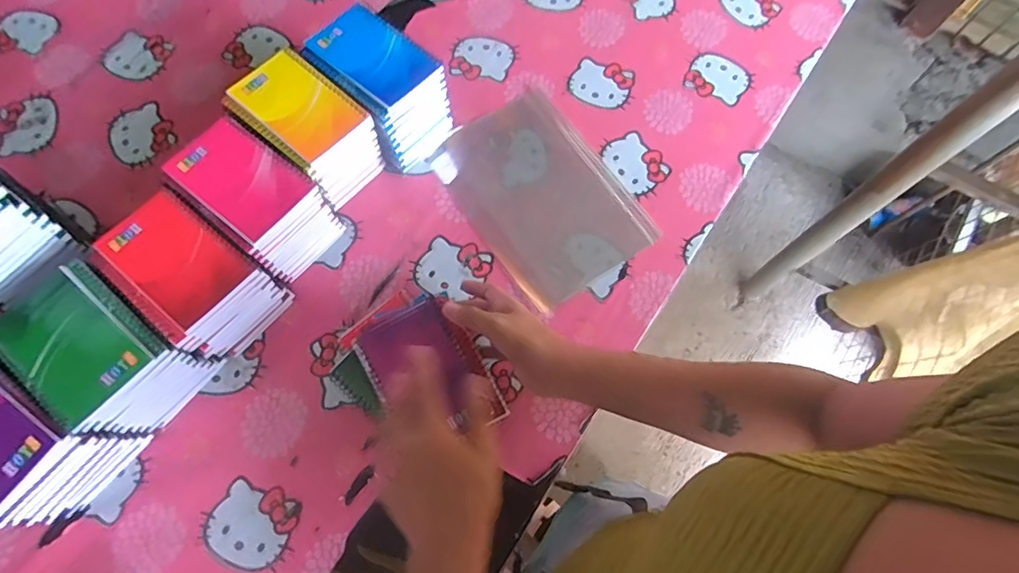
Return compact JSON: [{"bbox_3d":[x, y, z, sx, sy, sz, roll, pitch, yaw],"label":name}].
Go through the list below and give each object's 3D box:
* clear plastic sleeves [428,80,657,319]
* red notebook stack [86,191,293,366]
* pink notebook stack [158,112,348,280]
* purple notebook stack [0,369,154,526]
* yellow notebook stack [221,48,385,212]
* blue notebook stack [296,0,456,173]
[{"bbox_3d":[0.034,-0.110,0.632,0.168,0.014,0.245,-32,74,-12],"label":"clear plastic sleeves"},{"bbox_3d":[-0.310,-0.006,0.533,0.136,0.106,0.097,38,73,12],"label":"red notebook stack"},{"bbox_3d":[-0.260,-0.081,0.562,0.143,0.110,0.097,36,73,11],"label":"pink notebook stack"},{"bbox_3d":[-0.431,0.133,0.476,0.134,0.114,0.095,33,72,10],"label":"purple notebook stack"},{"bbox_3d":[-0.215,-0.161,0.592,0.138,0.111,0.095,39,73,12],"label":"yellow notebook stack"},{"bbox_3d":[-0.141,-0.218,0.614,0.148,0.112,0.097,39,73,12],"label":"blue notebook stack"}]

